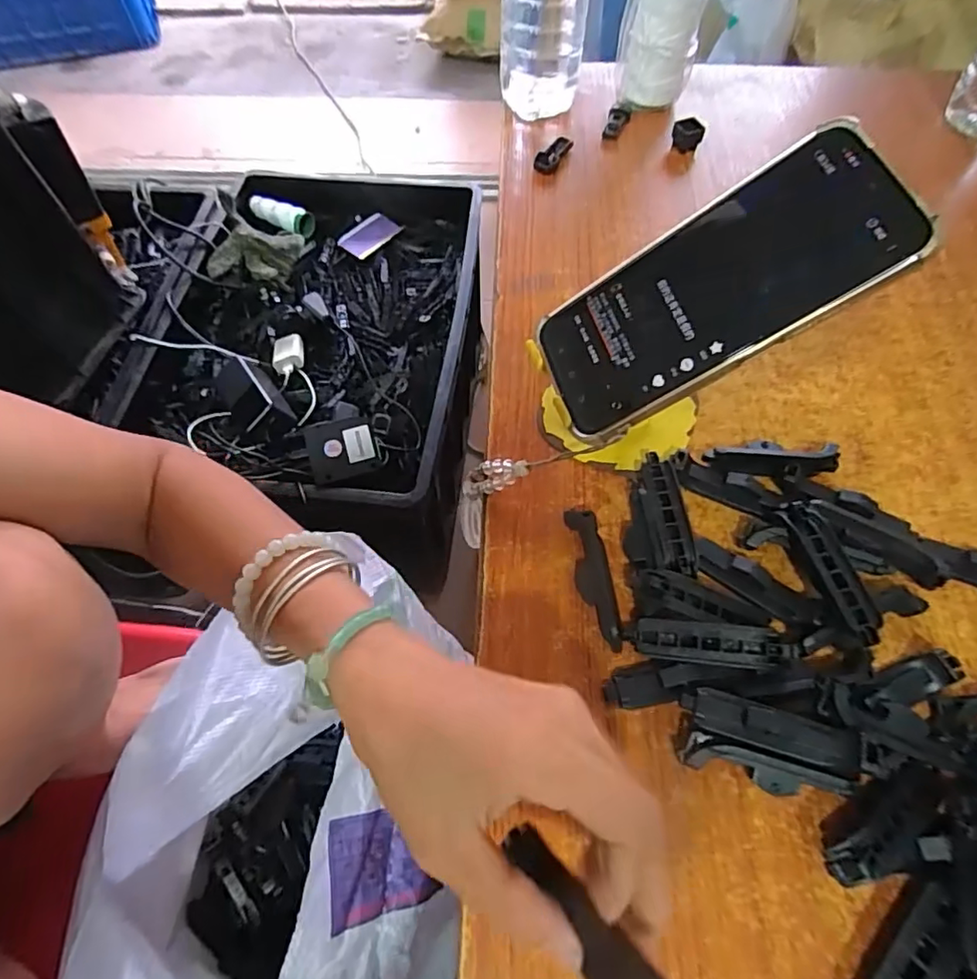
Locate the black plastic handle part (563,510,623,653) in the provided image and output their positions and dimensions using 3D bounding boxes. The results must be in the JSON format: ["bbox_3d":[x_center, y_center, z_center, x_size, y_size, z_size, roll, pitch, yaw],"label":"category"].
[{"bbox_3d":[0.055,0.046,0.295,0.017,0.015,0.074,-7,62,-3],"label":"black plastic handle part"}]

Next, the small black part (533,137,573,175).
[{"bbox_3d":[0.054,-0.279,0.473,0.016,0.012,0.040,36,78,20],"label":"small black part"}]

